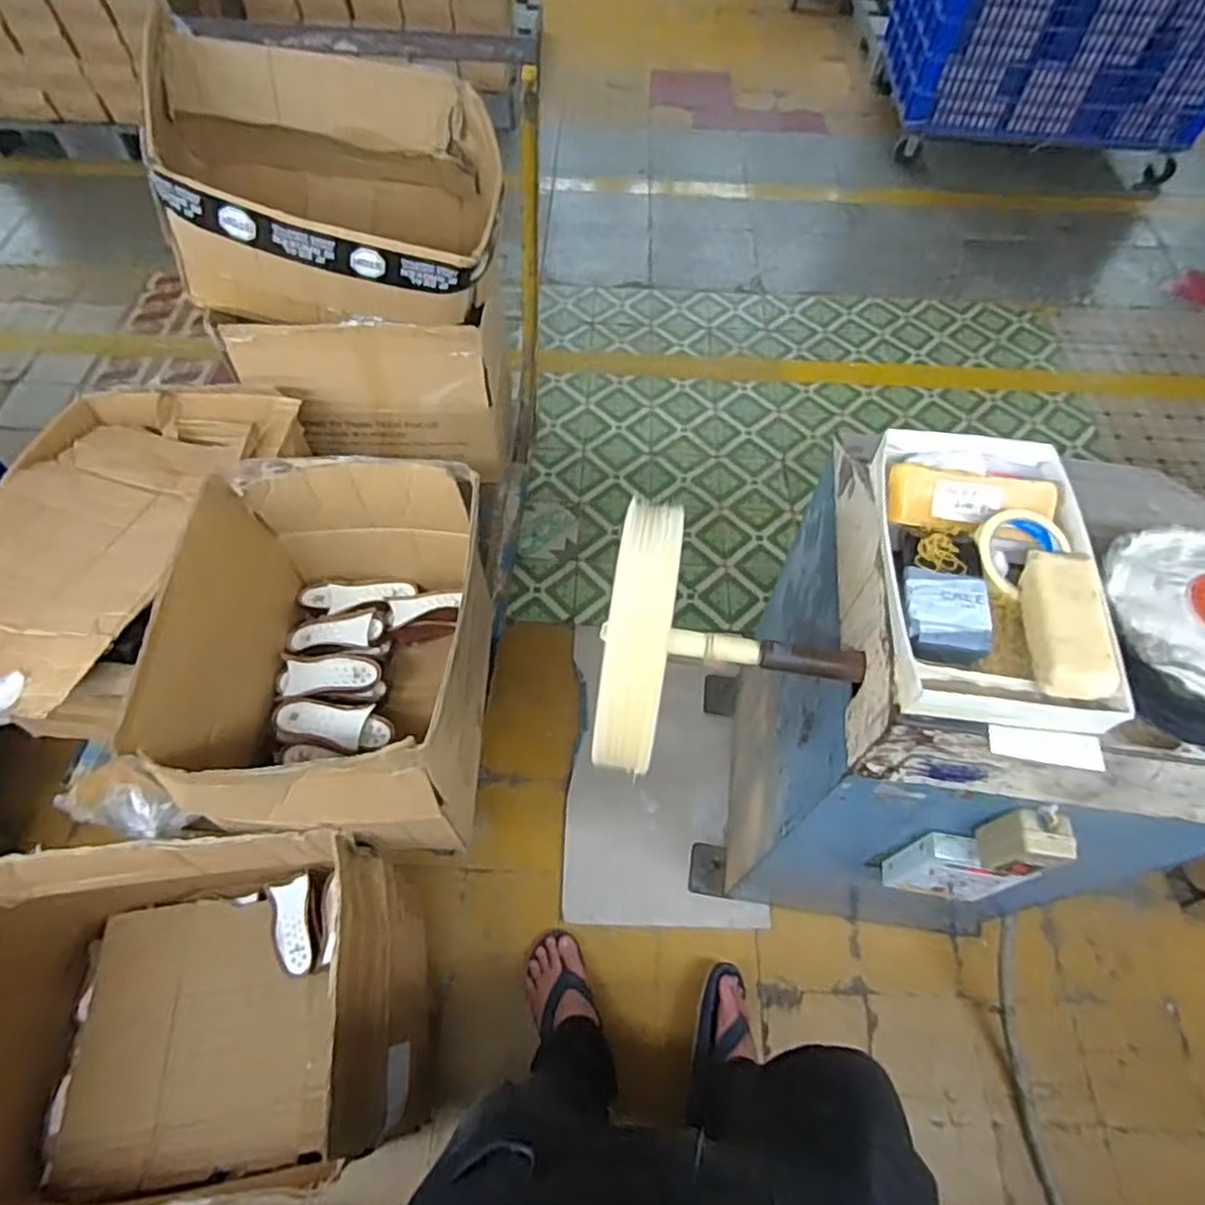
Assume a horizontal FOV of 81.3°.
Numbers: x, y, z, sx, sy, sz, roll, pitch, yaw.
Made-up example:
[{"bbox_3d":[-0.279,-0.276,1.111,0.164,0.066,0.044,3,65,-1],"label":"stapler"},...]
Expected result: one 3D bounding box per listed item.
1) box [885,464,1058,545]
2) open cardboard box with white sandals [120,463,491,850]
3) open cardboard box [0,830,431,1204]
[{"bbox_3d":[0.386,-0.103,0.729,0.173,0.035,0.067,6,58,3],"label":"box"},{"bbox_3d":[-0.414,0.105,1.175,0.422,0.447,0.555,-2,58,-3],"label":"open cardboard box with white sandals"},{"bbox_3d":[-0.642,0.646,1.098,0.646,0.430,0.469,-7,58,-6],"label":"open cardboard box"}]

